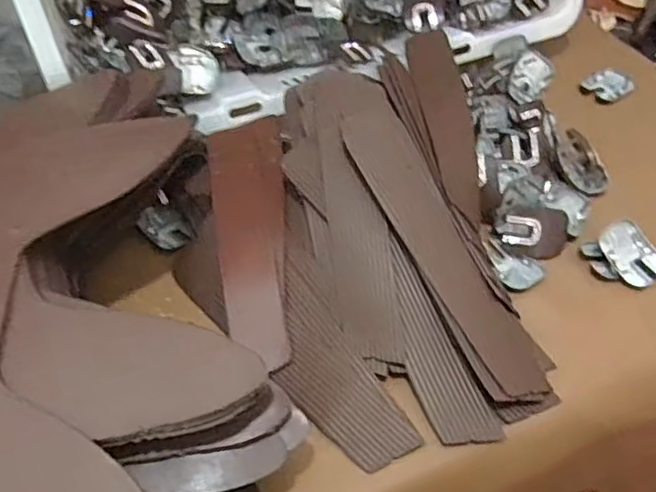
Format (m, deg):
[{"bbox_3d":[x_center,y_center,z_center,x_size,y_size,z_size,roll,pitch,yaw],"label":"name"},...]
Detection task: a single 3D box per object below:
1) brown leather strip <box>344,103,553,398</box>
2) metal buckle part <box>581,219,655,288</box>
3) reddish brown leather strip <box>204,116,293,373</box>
[{"bbox_3d":[0.061,-0.002,0.339,0.039,0.008,0.176,-22,73,-22],"label":"brown leather strip"},{"bbox_3d":[0.175,0.007,0.366,0.039,0.013,0.039,-26,55,-19],"label":"metal buckle part"},{"bbox_3d":[-0.044,-0.009,0.368,0.045,0.005,0.165,-9,58,-3],"label":"reddish brown leather strip"}]

